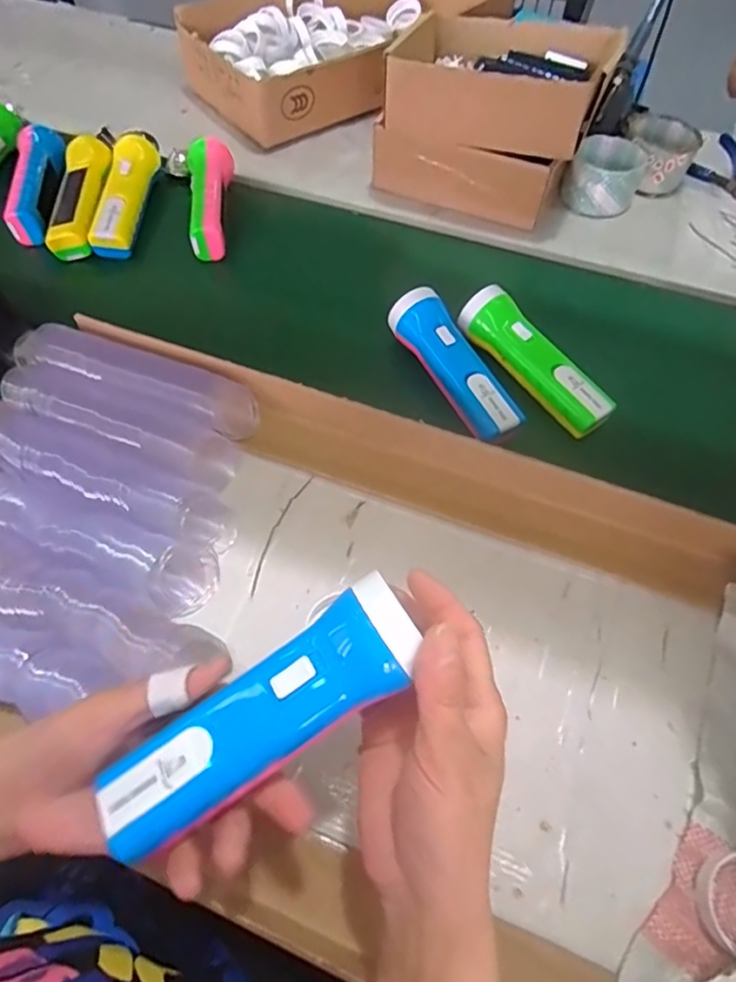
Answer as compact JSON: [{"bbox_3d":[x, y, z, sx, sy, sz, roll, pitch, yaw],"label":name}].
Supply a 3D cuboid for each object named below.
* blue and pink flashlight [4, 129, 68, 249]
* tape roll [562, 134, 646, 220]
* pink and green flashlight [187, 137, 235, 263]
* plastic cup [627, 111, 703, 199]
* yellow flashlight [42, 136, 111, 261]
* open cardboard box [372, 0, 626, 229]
[{"bbox_3d":[-0.383,-0.361,0.634,0.043,0.051,0.173,-4,62,-3],"label":"blue and pink flashlight"},{"bbox_3d":[0.272,-0.364,0.632,0.082,0.050,0.079,0,62,-1],"label":"tape roll"},{"bbox_3d":[-0.183,-0.341,0.630,0.046,0.051,0.167,-3,62,-2],"label":"pink and green flashlight"},{"bbox_3d":[0.347,-0.403,0.653,0.084,0.049,0.086,0,62,-1],"label":"plastic cup"},{"bbox_3d":[-0.329,-0.340,0.627,0.064,0.035,0.170,3,62,1],"label":"yellow flashlight"},{"bbox_3d":[0.137,-0.432,0.618,0.218,0.143,0.198,17,63,8],"label":"open cardboard box"}]

